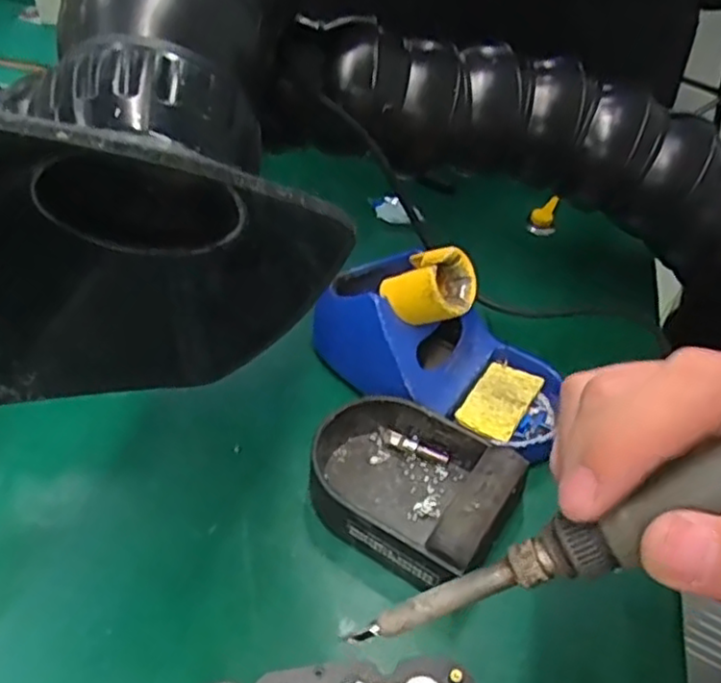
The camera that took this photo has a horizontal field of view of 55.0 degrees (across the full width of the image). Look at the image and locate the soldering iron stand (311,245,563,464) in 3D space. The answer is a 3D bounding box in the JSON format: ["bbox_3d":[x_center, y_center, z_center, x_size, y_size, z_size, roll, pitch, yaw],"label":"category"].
[{"bbox_3d":[0.046,-0.004,0.386,0.154,0.085,0.076,21,49,17],"label":"soldering iron stand"}]

